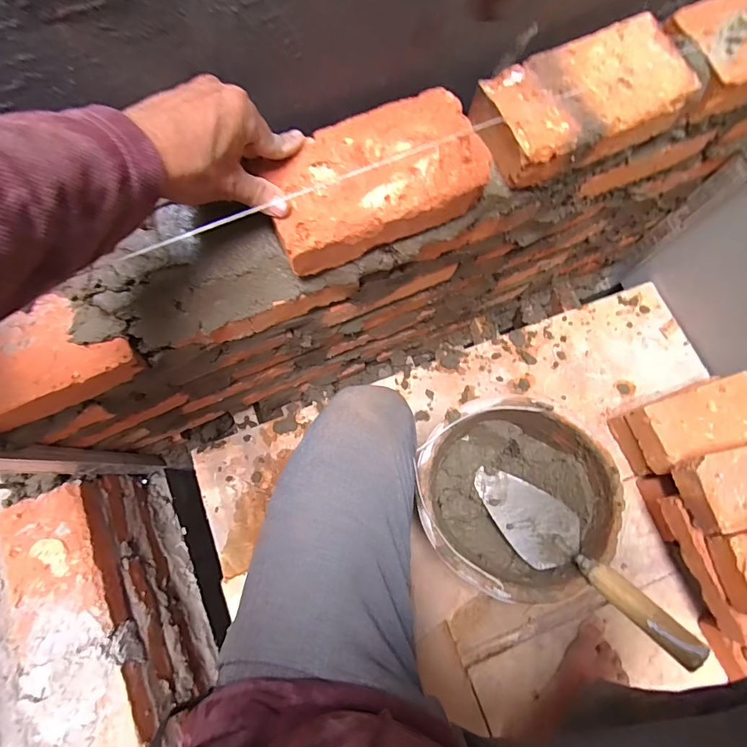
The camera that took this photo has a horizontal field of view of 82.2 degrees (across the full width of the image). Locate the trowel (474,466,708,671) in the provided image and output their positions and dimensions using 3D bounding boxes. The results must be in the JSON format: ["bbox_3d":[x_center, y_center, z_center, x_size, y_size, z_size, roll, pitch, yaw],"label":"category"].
[{"bbox_3d":[0.248,0.223,0.534,0.088,0.059,0.299,-40,40,-11],"label":"trowel"}]

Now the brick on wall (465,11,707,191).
[{"bbox_3d":[0.195,-0.257,0.409,0.186,0.048,0.101,-27,77,-8],"label":"brick on wall"}]

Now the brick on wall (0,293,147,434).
[{"bbox_3d":[-0.324,-0.009,0.401,0.185,0.048,0.095,-27,77,-8],"label":"brick on wall"}]

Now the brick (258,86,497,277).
[{"bbox_3d":[0.001,-0.169,0.383,0.192,0.045,0.103,-24,77,-8],"label":"brick"}]

